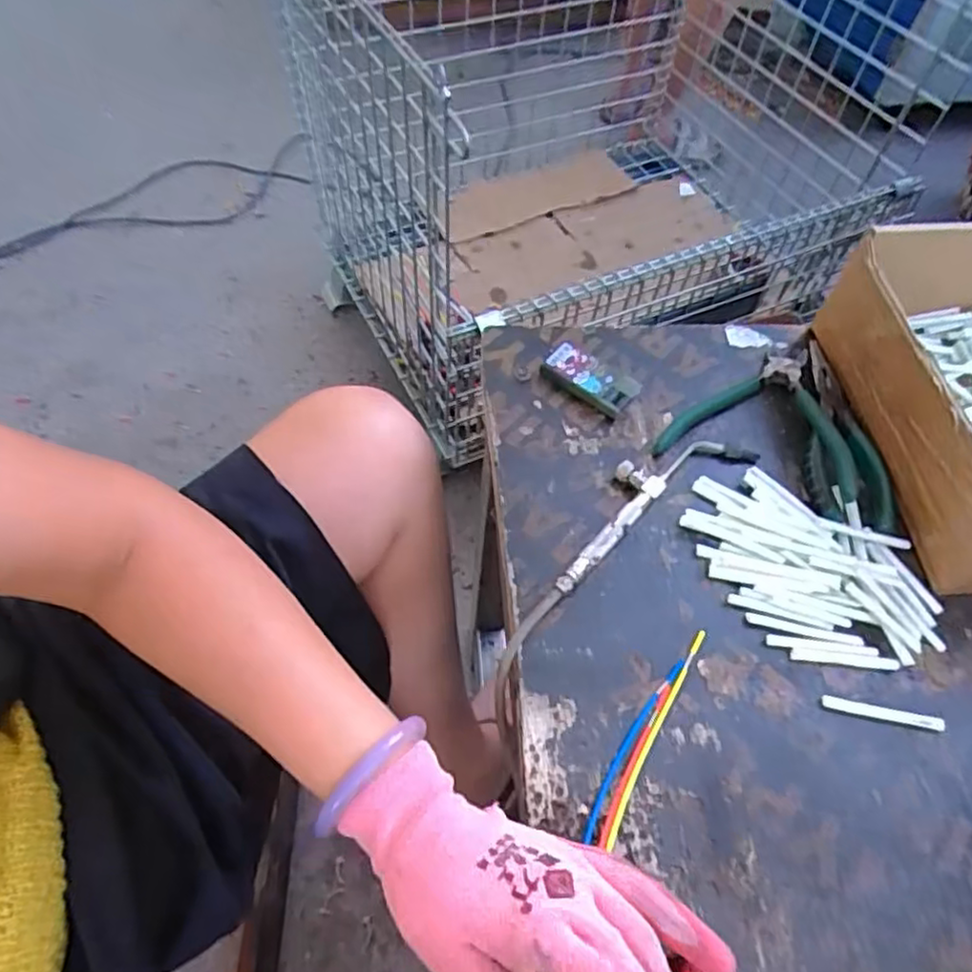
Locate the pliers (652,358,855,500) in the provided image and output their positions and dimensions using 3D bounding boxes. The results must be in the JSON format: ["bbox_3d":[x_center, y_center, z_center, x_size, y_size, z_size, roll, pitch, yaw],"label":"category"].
[{"bbox_3d":[0.198,-0.052,0.469,0.123,0.035,0.121,25,59,11],"label":"pliers"}]

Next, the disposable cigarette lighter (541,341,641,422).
[{"bbox_3d":[0.076,-0.078,0.491,0.068,0.012,0.034,37,62,18],"label":"disposable cigarette lighter"}]

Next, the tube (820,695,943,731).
[{"bbox_3d":[0.223,0.128,0.380,0.066,0.005,0.008,12,57,3],"label":"tube"}]

